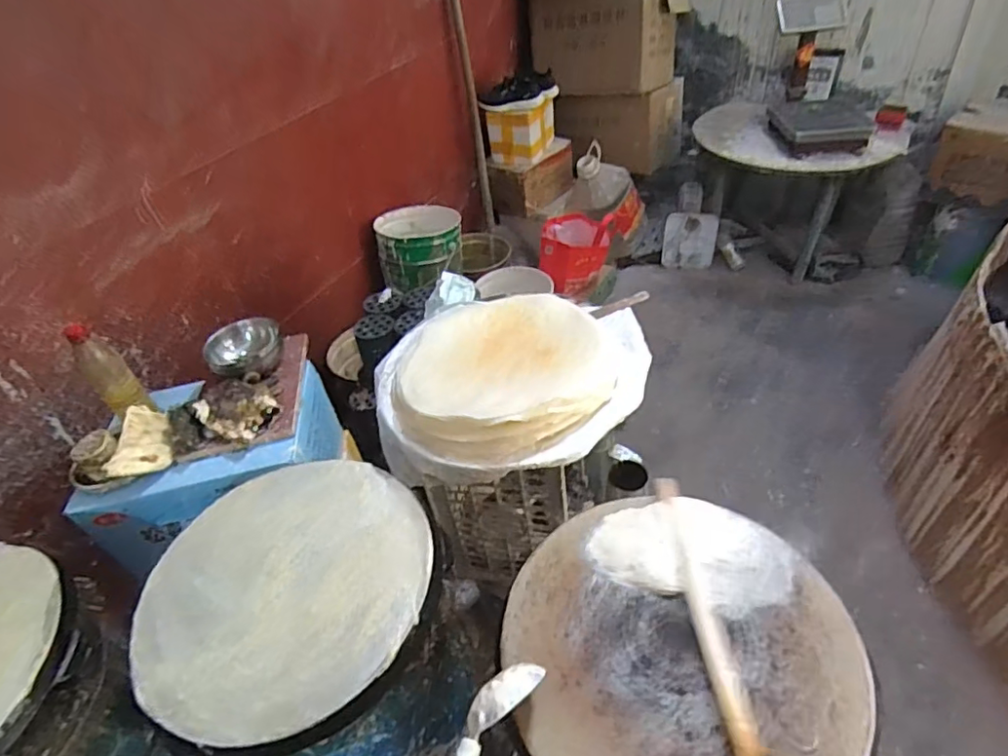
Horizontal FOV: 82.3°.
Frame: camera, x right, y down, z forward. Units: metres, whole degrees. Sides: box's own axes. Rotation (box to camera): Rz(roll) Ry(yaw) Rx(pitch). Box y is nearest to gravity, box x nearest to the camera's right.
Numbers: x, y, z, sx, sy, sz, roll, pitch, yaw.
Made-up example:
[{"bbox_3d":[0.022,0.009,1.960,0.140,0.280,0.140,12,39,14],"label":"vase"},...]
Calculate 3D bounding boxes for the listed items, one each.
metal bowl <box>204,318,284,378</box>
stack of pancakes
[{"bbox_3d":[-0.506,-0.052,1.104,0.125,0.063,0.126,-4,42,4],"label":"metal bowl"},{"bbox_3d":[-0.006,-0.037,1.012,0.391,0.066,0.412,-9,42,-2],"label":"stack of pancakes"}]

